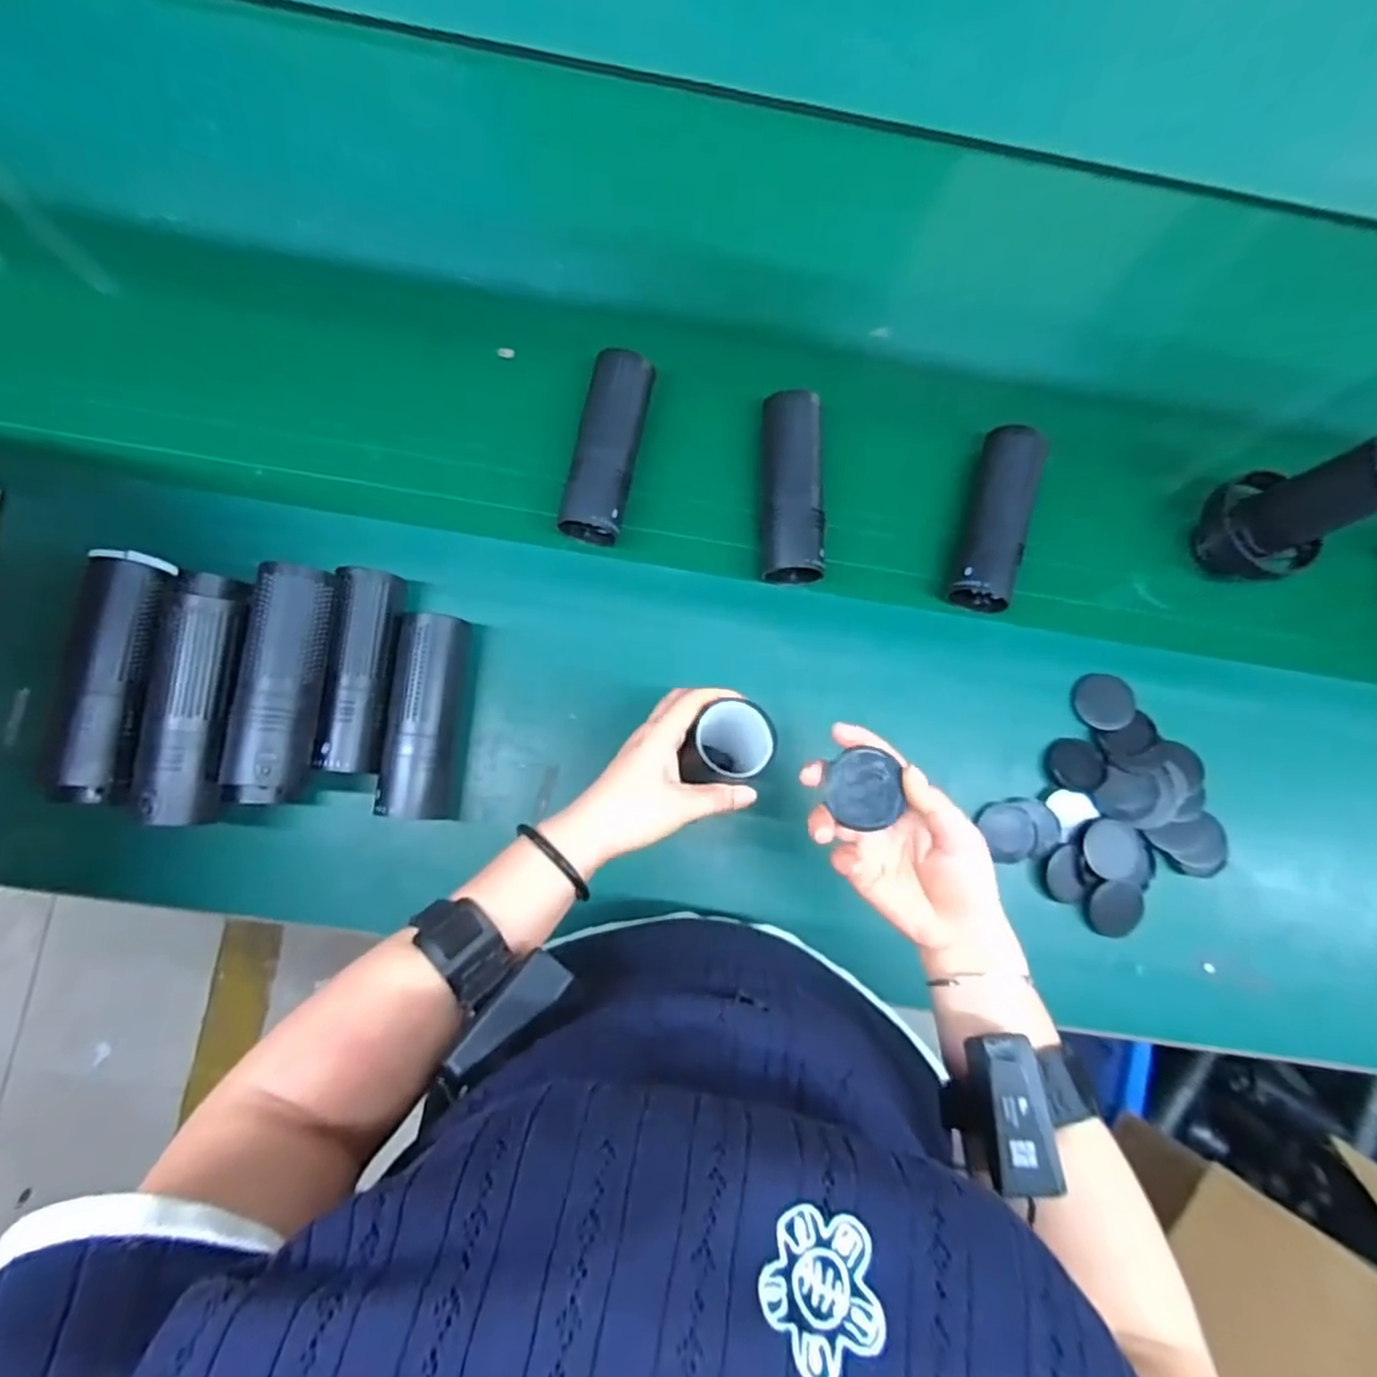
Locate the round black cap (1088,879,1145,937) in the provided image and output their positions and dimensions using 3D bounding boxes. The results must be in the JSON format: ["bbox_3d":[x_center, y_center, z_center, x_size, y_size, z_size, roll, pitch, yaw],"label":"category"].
[{"bbox_3d":[0.365,0.187,0.593,0.050,0.008,0.047,0,83,-4],"label":"round black cap"}]

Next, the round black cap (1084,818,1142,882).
[{"bbox_3d":[0.362,0.138,0.590,0.053,0.004,0.046,35,82,1],"label":"round black cap"}]

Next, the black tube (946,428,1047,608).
[{"bbox_3d":[0.276,-0.151,0.631,0.050,0.060,0.164,16,82,-2],"label":"black tube"}]

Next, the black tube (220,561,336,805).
[{"bbox_3d":[-0.301,-0.001,0.517,0.062,0.050,0.180,10,82,-3],"label":"black tube"}]

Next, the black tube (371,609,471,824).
[{"bbox_3d":[-0.211,0.024,0.564,0.058,0.051,0.167,4,82,-3],"label":"black tube"}]

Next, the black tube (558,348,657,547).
[{"bbox_3d":[-0.071,-0.210,0.620,0.052,0.045,0.167,12,82,-2],"label":"black tube"}]

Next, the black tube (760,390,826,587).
[{"bbox_3d":[0.092,-0.176,0.620,0.059,0.055,0.168,1,83,-4],"label":"black tube"}]

